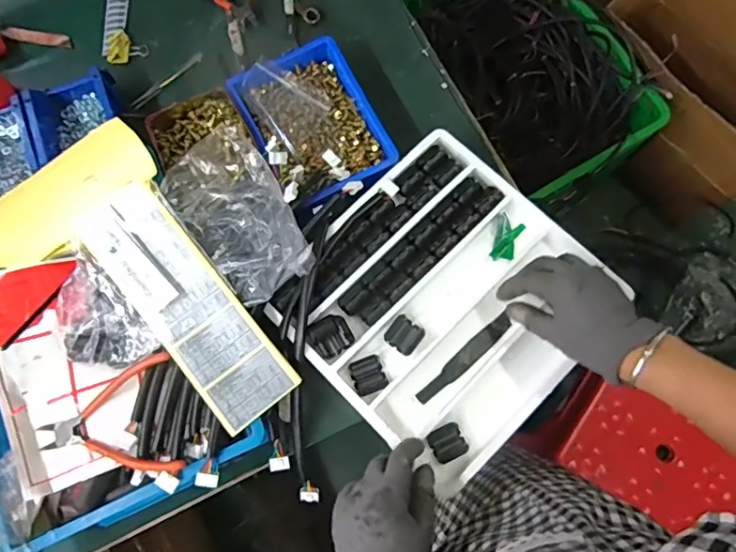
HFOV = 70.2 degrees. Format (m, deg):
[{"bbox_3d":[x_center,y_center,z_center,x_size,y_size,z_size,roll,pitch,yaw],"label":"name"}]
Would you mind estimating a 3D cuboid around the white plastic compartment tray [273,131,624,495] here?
[{"bbox_3d":[0.082,0.023,0.576,0.294,0.031,0.287,-44,79,-10],"label":"white plastic compartment tray"}]

